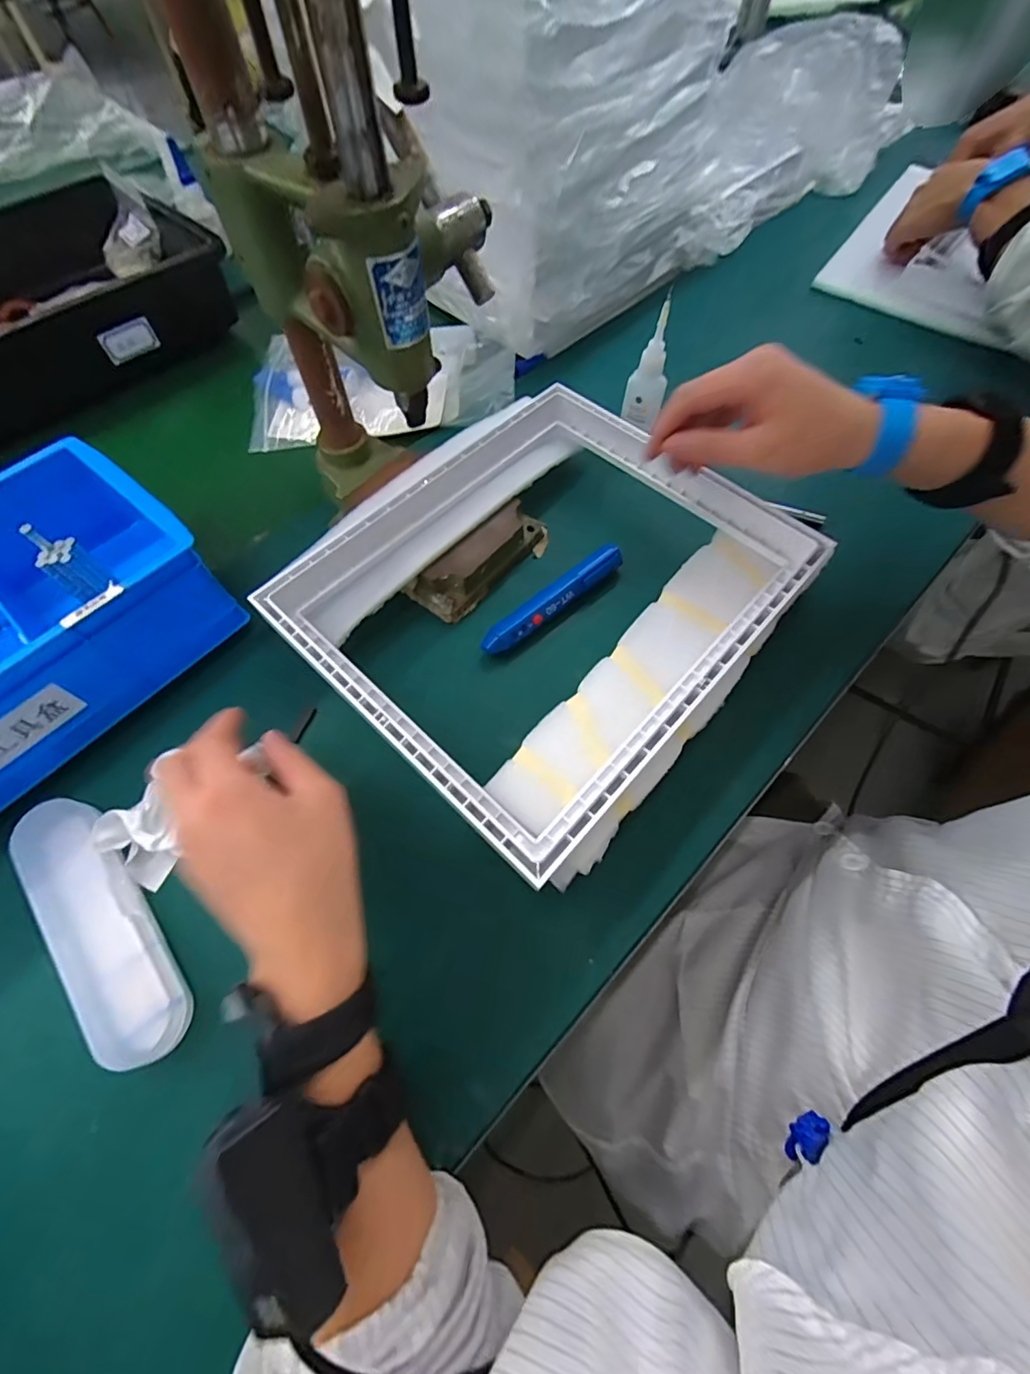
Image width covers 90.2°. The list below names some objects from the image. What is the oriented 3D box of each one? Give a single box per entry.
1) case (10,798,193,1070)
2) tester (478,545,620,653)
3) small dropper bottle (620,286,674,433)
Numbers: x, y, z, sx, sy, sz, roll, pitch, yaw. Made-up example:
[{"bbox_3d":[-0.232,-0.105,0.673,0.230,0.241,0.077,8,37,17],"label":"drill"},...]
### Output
[{"bbox_3d":[-0.256,0.145,0.314,0.050,0.030,0.170,-34,68,-15],"label":"case"},{"bbox_3d":[0.031,-0.073,0.419,0.141,0.027,0.022,-38,69,-16],"label":"tester"},{"bbox_3d":[0.127,-0.298,0.475,0.037,0.107,0.019,9,60,2],"label":"small dropper bottle"}]

